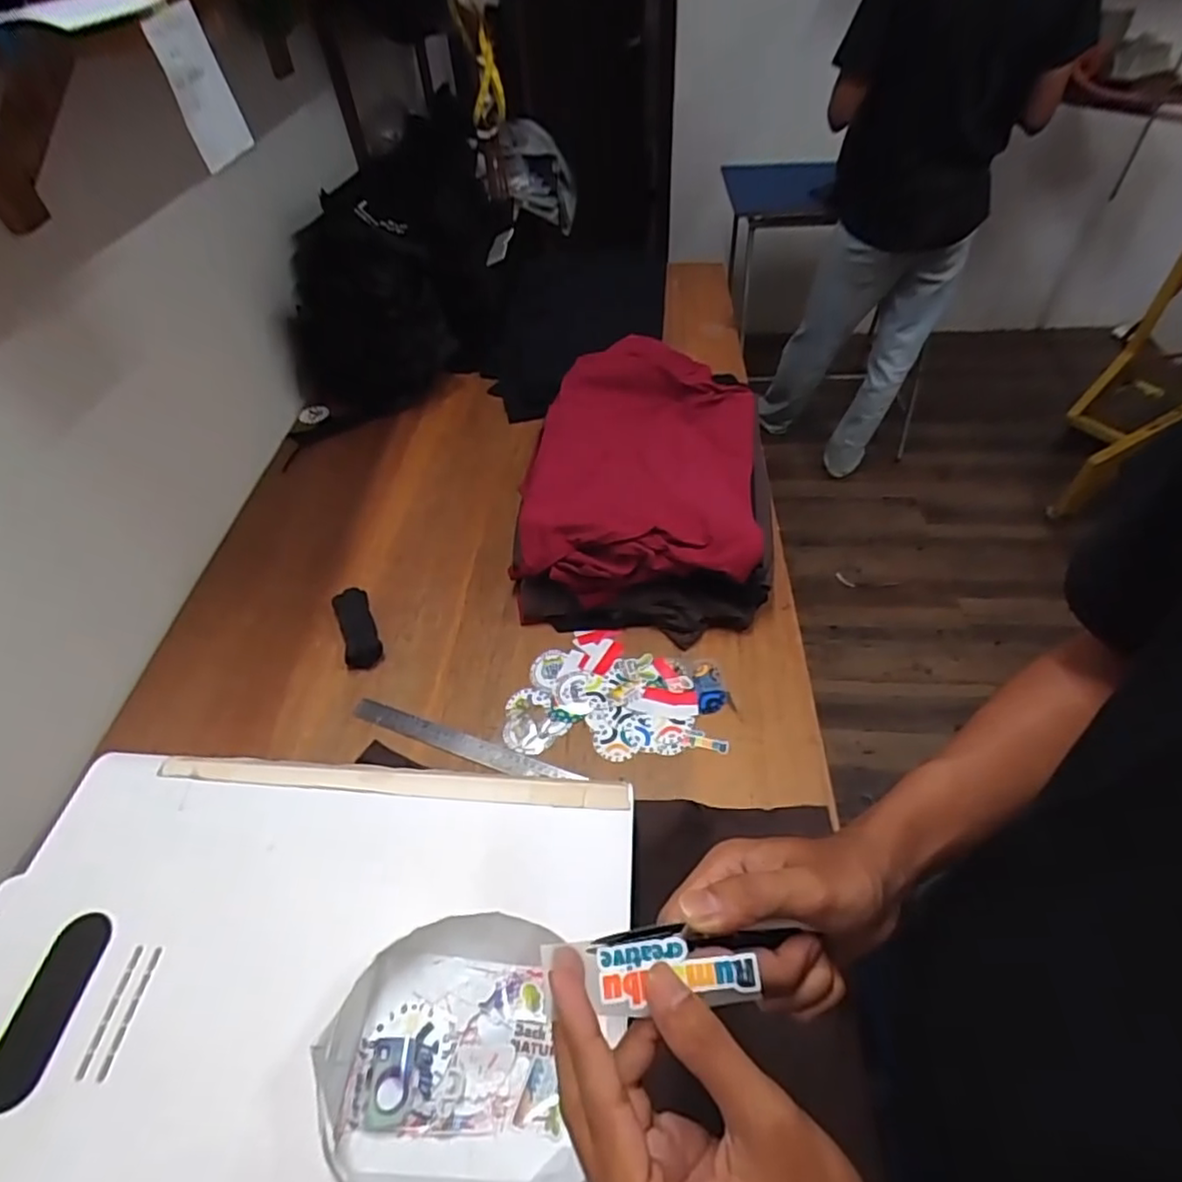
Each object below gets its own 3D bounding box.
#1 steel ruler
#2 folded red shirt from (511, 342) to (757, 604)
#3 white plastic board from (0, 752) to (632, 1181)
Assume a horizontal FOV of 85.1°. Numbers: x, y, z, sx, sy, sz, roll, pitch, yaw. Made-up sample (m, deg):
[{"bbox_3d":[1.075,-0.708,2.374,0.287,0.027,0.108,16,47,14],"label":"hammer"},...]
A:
[{"bbox_3d":[-0.156,0.185,0.782,0.297,0.009,0.029,15,52,14],"label":"steel ruler"},{"bbox_3d":[0.083,-0.206,0.991,0.336,0.097,0.509,5,49,7],"label":"folded red shirt"},{"bbox_3d":[-0.227,0.310,0.459,0.494,0.020,0.396,2,50,3],"label":"white plastic board"}]

